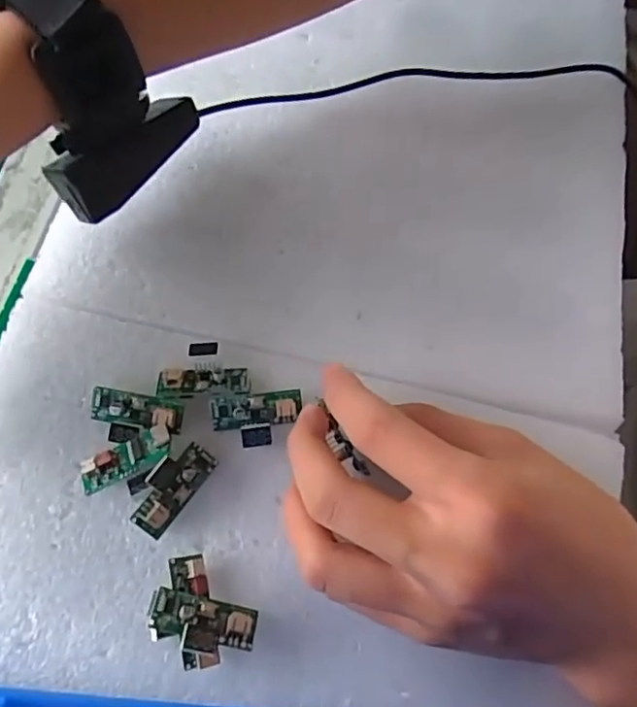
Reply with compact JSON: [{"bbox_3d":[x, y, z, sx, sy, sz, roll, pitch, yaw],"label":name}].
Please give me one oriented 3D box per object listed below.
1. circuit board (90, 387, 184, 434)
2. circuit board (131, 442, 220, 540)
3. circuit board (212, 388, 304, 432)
[{"bbox_3d":[-0.076,0.023,0.250,0.038,0.007,0.014,12,66,4],"label":"circuit board"},{"bbox_3d":[-0.057,0.052,0.234,0.013,0.021,0.037,32,69,12],"label":"circuit board"},{"bbox_3d":[-0.026,0.024,0.253,0.037,0.007,0.016,-3,66,-3],"label":"circuit board"}]

